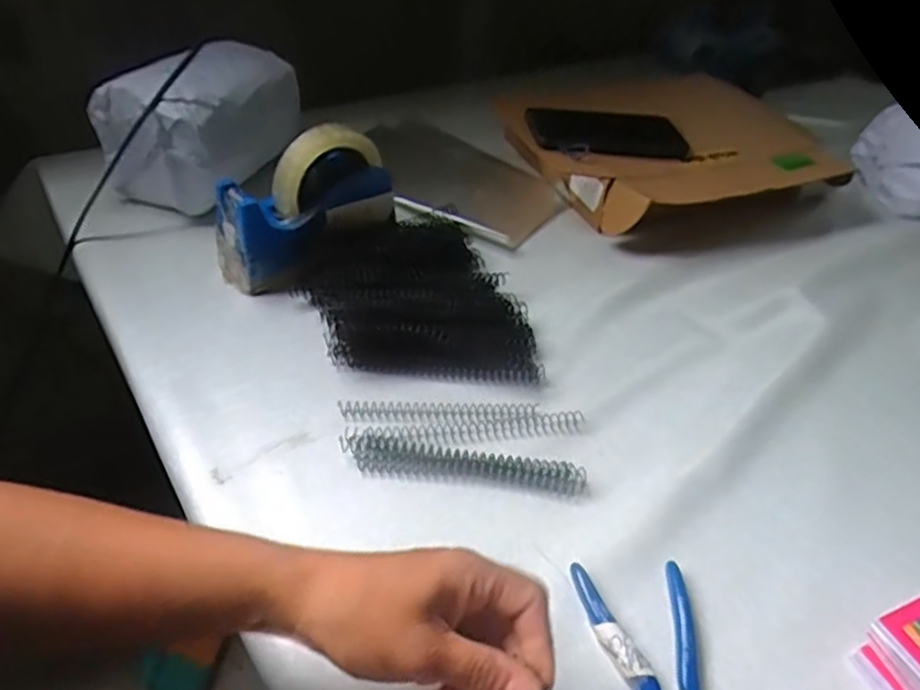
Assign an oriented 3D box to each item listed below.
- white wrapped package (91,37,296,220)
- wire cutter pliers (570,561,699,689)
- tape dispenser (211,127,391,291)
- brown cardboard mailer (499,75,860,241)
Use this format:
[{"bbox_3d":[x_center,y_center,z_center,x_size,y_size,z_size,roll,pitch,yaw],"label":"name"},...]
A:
[{"bbox_3d":[-0.255,-0.220,0.693,0.139,0.129,0.176,17,44,11],"label":"white wrapped package"},{"bbox_3d":[0.110,0.184,0.402,0.072,0.013,0.119,2,43,-5],"label":"wire cutter pliers"},{"bbox_3d":[-0.130,-0.118,0.608,0.165,0.120,0.060,-18,49,-25],"label":"tape dispenser"},{"bbox_3d":[0.240,-0.225,0.792,0.341,0.084,0.244,-15,47,-22],"label":"brown cardboard mailer"}]

